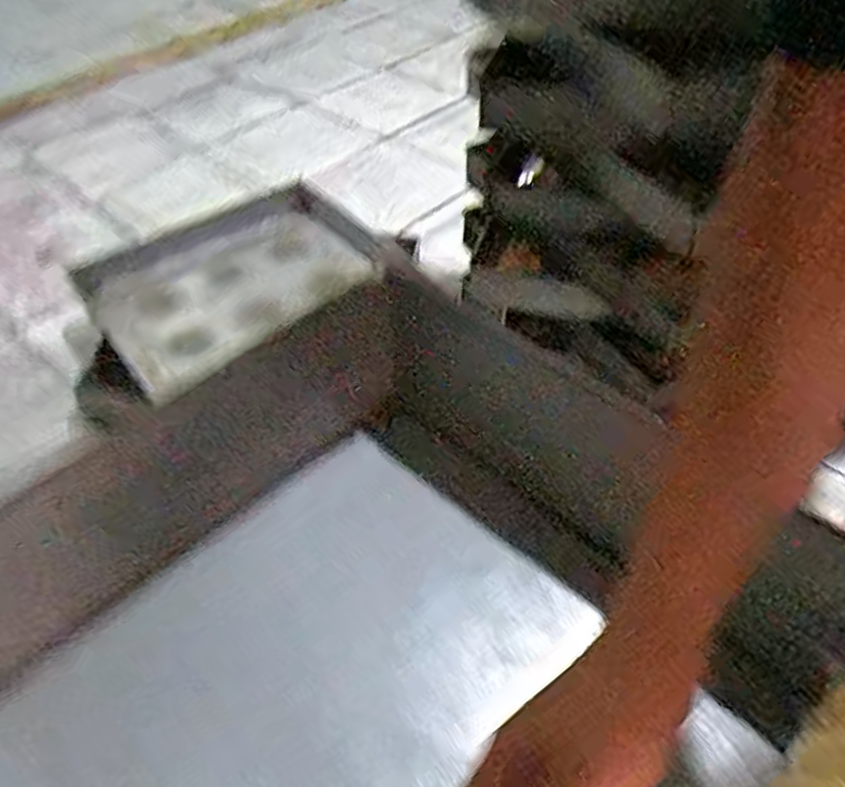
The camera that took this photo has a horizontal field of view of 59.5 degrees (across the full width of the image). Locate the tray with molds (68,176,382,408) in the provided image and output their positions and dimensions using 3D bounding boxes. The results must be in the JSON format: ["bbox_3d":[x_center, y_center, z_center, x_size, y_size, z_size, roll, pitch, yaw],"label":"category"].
[{"bbox_3d":[-0.324,-0.211,1.270,0.293,0.060,0.545,37,49,15],"label":"tray with molds"}]

